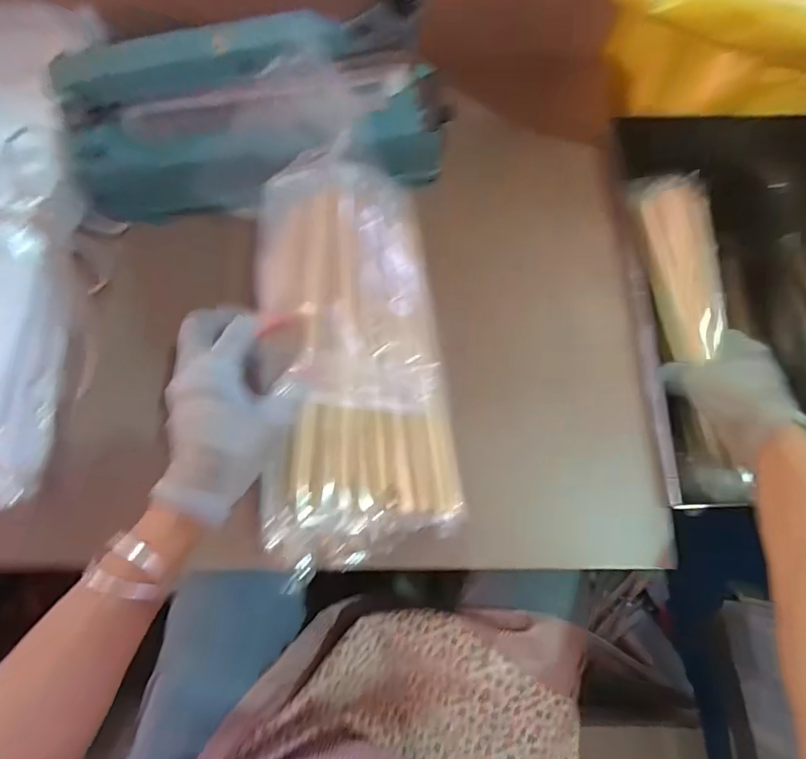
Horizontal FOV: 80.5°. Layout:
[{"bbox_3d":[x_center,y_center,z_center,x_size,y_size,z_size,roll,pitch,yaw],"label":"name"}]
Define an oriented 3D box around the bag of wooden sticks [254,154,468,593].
[{"bbox_3d":[-0.040,-0.022,0.364,0.135,0.048,0.306,-6,78,-1],"label":"bag of wooden sticks"}]

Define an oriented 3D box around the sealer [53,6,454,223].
[{"bbox_3d":[-0.119,-0.206,0.387,0.309,0.117,0.081,-5,75,-1],"label":"sealer"}]

